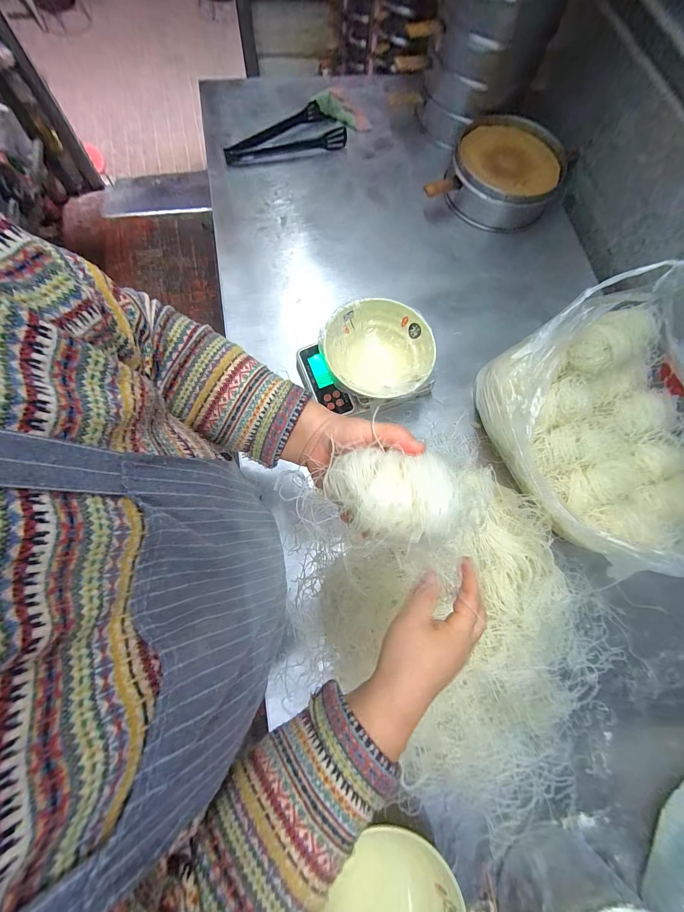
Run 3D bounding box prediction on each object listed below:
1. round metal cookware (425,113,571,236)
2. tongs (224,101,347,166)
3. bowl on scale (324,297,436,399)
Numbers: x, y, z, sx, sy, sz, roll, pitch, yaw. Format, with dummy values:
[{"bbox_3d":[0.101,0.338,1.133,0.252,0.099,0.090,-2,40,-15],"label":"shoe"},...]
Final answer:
[{"bbox_3d":[0.345,-0.613,0.681,0.238,0.076,0.237,0,76,-2],"label":"round metal cookware"},{"bbox_3d":[-0.132,-0.731,0.723,0.282,0.030,0.094,-16,77,-6],"label":"tongs"},{"bbox_3d":[0.059,-0.162,0.525,0.165,0.076,0.164,1,74,-4],"label":"bowl on scale"}]

